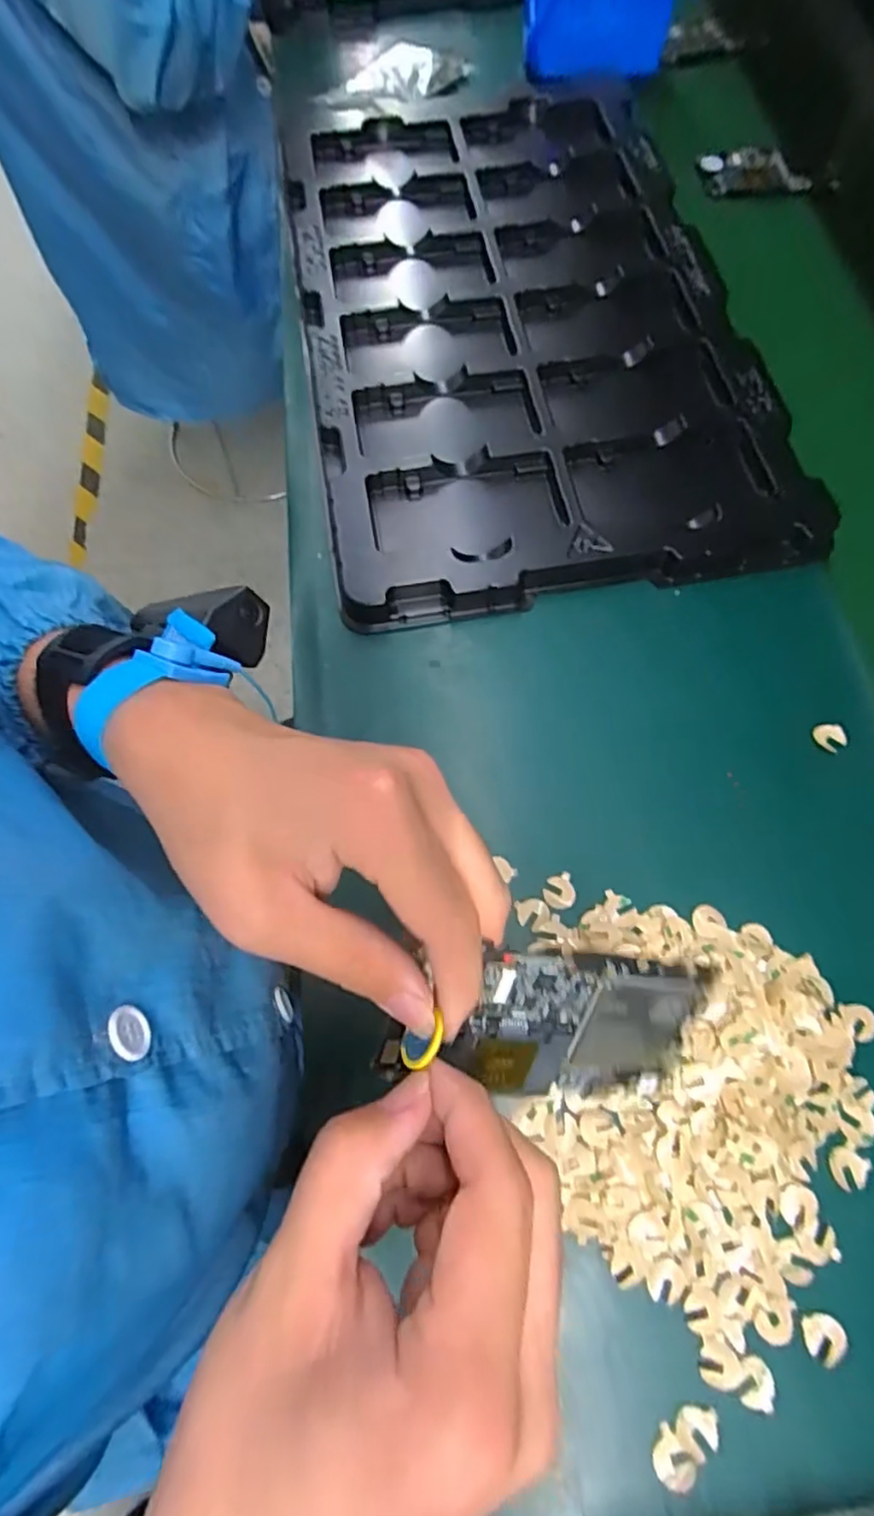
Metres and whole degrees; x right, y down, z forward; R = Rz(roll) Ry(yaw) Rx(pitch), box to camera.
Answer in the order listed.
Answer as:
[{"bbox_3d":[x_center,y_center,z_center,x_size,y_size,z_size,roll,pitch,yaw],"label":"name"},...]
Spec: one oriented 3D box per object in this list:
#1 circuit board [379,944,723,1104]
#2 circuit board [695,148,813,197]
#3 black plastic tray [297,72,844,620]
[{"bbox_3d":[0.043,0.101,0.241,0.126,0.006,0.064,12,105,-19],"label":"circuit board"},{"bbox_3d":[0.285,-0.526,0.583,0.103,0.015,0.050,-2,68,-1],"label":"circuit board"},{"bbox_3d":[0.057,-0.354,0.509,0.321,0.041,0.535,-8,69,-3],"label":"black plastic tray"}]

